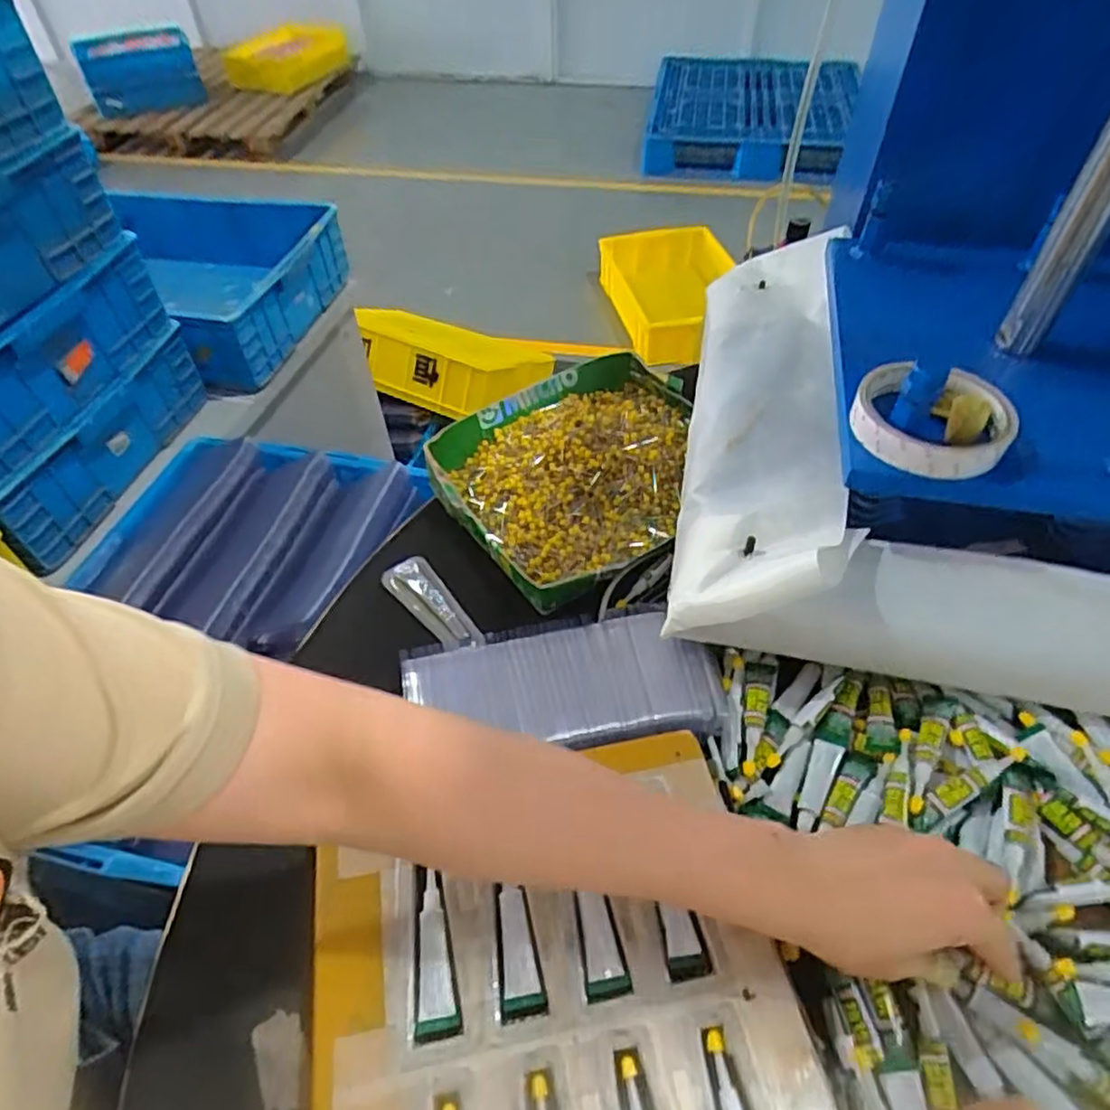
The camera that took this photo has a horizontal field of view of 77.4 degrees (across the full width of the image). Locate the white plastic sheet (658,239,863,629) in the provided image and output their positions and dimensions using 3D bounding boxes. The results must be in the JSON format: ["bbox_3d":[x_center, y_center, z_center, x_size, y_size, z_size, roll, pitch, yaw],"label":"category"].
[{"bbox_3d":[0.157,-0.110,0.522,0.116,0.026,0.383,-5,51,28],"label":"white plastic sheet"}]

